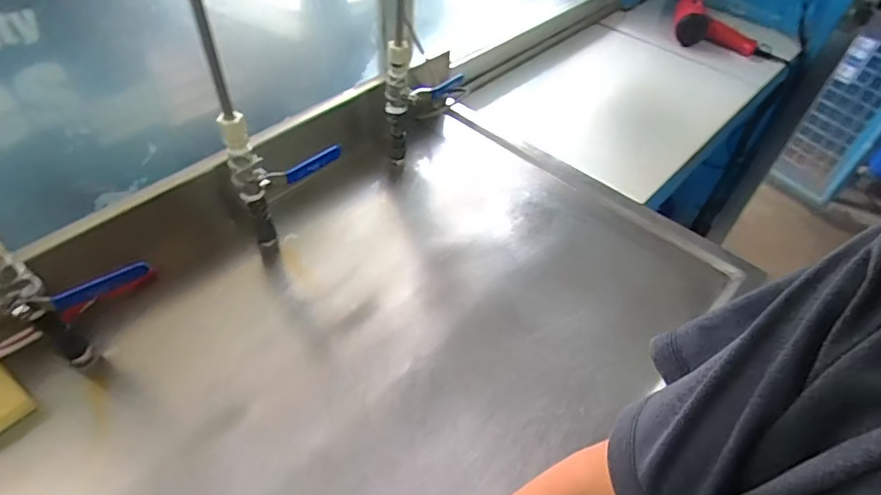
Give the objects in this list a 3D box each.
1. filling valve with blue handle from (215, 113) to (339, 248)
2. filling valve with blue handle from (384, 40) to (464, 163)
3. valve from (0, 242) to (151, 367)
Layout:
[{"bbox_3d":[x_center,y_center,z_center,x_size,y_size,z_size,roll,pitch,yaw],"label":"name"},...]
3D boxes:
[{"bbox_3d":[-0.186,-0.077,0.640,0.127,0.202,0.046,-9,50,-11],"label":"filling valve with blue handle"},{"bbox_3d":[-0.022,-0.206,0.769,0.120,0.215,0.045,-10,50,-13],"label":"filling valve with blue handle"},{"bbox_3d":[-0.351,0.062,0.507,0.123,0.216,0.051,-3,49,-6],"label":"valve"}]

